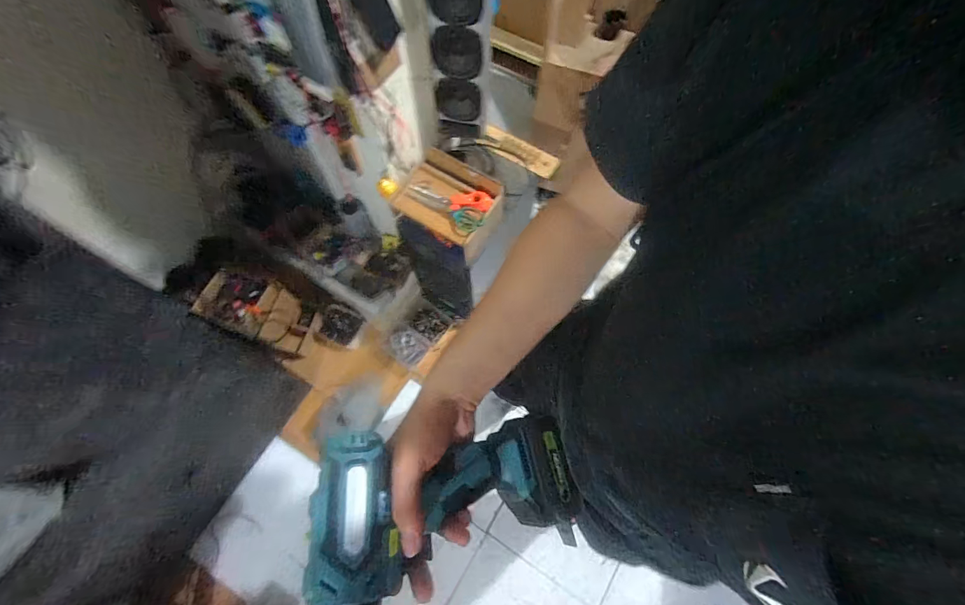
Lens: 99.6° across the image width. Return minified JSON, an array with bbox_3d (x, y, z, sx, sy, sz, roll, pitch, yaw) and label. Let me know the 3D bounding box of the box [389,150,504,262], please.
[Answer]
[{"bbox_3d":[-0.075,-0.262,1.034,0.279,0.069,0.202,36,74,12],"label":"box"}]

